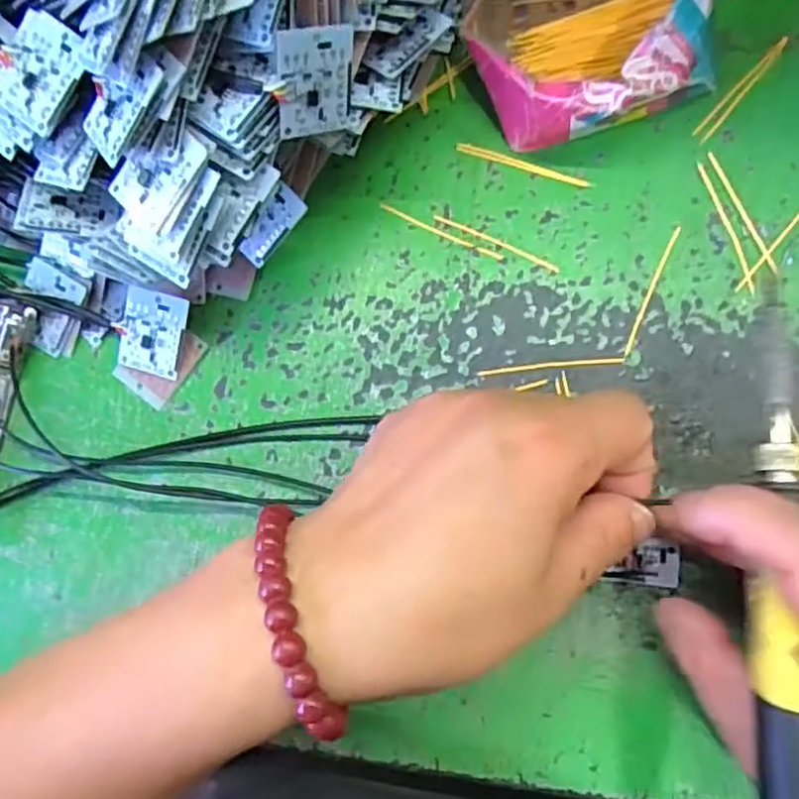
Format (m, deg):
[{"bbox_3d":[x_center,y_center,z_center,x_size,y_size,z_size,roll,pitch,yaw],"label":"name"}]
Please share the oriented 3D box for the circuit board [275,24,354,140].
[{"bbox_3d":[-0.026,-0.099,0.222,0.025,0.032,0.004,-21,49,-27],"label":"circuit board"}]

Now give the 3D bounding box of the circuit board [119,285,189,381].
[{"bbox_3d":[-0.095,-0.026,0.275,0.024,0.004,0.032,13,105,3],"label":"circuit board"}]

